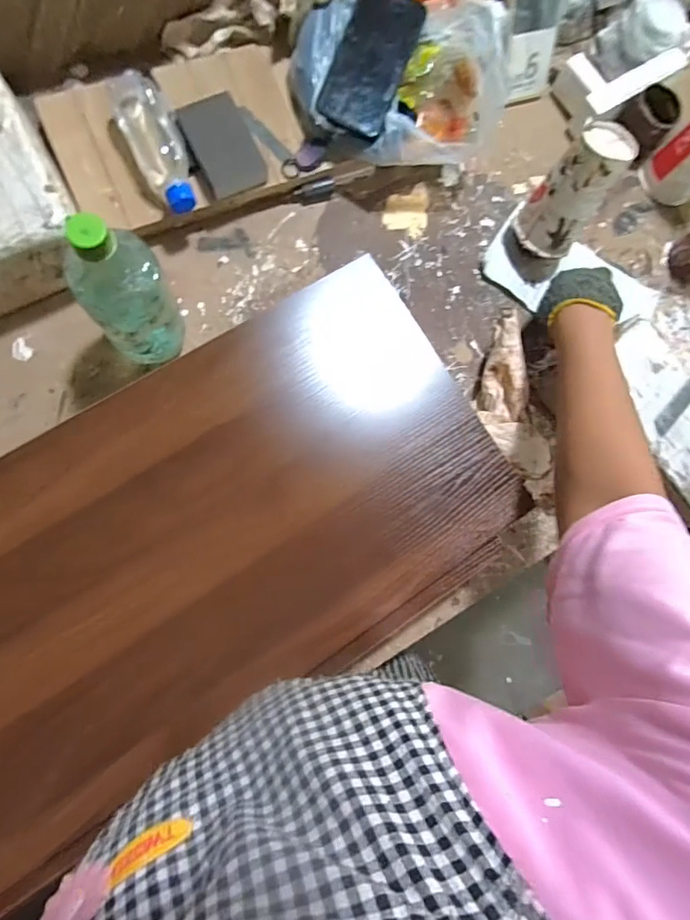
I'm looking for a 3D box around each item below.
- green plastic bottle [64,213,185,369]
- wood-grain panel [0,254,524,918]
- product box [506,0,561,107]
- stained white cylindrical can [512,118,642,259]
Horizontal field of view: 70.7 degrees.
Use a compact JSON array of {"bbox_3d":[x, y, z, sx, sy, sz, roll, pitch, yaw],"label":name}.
[{"bbox_3d":[-0.200,-0.146,0.461,0.074,0.201,0.068,1,85,-10],"label":"green plastic bottle"},{"bbox_3d":[-0.187,0.113,0.451,0.715,0.023,0.327,-32,92,-8],"label":"wood-grain panel"},{"bbox_3d":[0.238,-0.539,0.613,0.064,0.145,0.018,-22,52,-8],"label":"product box"},{"bbox_3d":[0.260,-0.305,0.560,0.069,0.135,0.060,29,49,-5],"label":"stained white cylindrical can"}]

